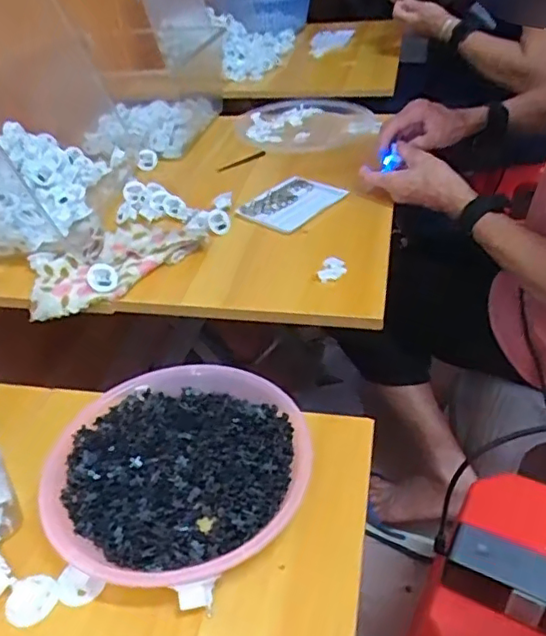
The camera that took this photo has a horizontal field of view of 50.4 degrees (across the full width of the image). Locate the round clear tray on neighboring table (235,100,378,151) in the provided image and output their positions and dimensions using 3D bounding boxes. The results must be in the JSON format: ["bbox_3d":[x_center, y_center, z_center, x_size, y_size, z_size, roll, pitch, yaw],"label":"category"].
[{"bbox_3d":[0.059,-0.344,1.024,0.224,0.015,0.215,-1,40,1],"label":"round clear tray on neighboring table"}]

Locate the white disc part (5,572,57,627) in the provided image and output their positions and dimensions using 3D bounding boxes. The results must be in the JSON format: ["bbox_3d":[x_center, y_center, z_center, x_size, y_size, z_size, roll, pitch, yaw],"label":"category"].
[{"bbox_3d":[-0.159,0.184,0.382,0.031,0.009,0.028,-28,44,-27],"label":"white disc part"}]

